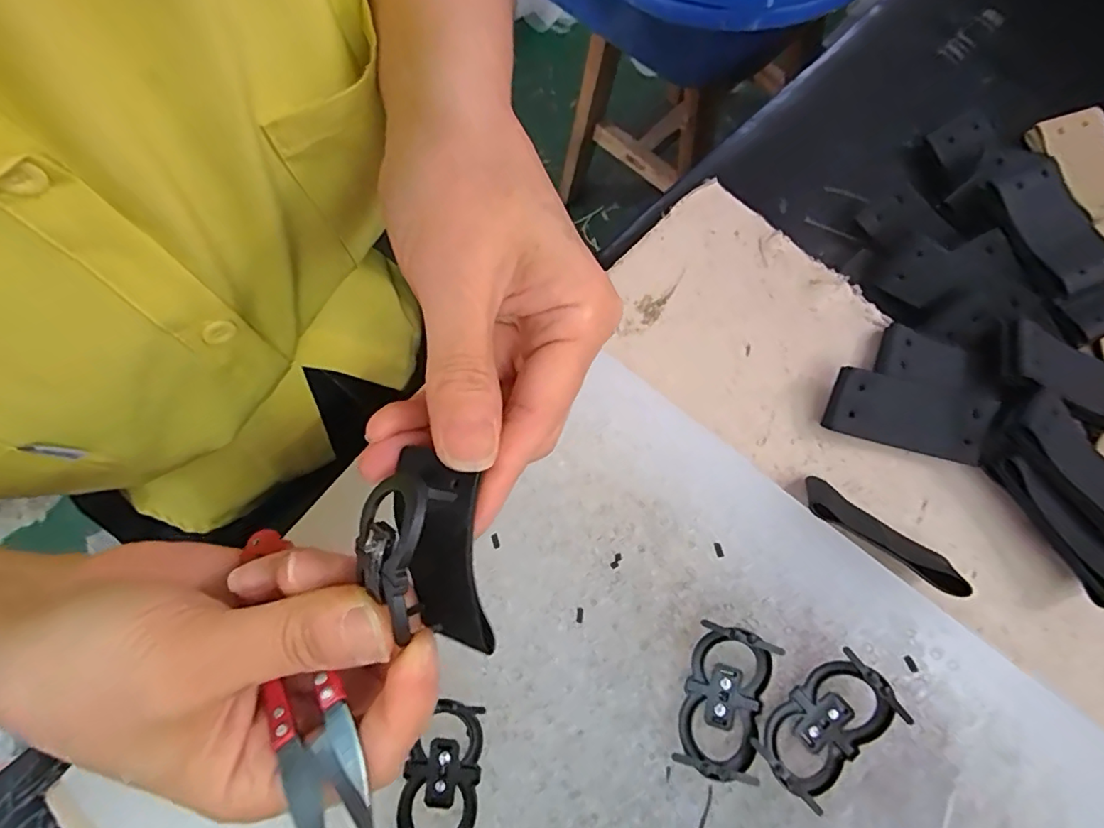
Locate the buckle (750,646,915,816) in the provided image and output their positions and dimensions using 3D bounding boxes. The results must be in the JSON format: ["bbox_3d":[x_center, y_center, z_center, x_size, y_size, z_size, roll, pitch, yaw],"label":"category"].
[{"bbox_3d":[0.094,0.106,0.189,0.046,0.014,0.027,-41,75,-6],"label":"buckle"}]

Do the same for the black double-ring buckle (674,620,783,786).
[{"bbox_3d":[0.060,0.099,0.194,0.026,0.012,0.048,15,76,9],"label":"black double-ring buckle"}]

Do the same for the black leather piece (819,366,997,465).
[{"bbox_3d":[0.145,0.000,0.229,0.058,0.005,0.028,15,102,9],"label":"black leather piece"}]

